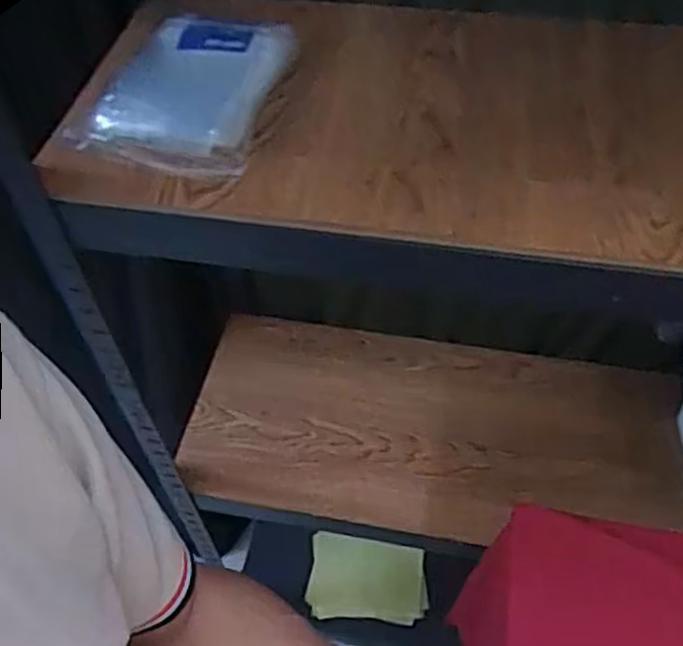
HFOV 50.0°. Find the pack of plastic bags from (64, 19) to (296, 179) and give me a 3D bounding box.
[{"bbox_3d":[-0.126,-0.193,0.603,0.133,0.034,0.190,7,53,9],"label":"pack of plastic bags"}]

